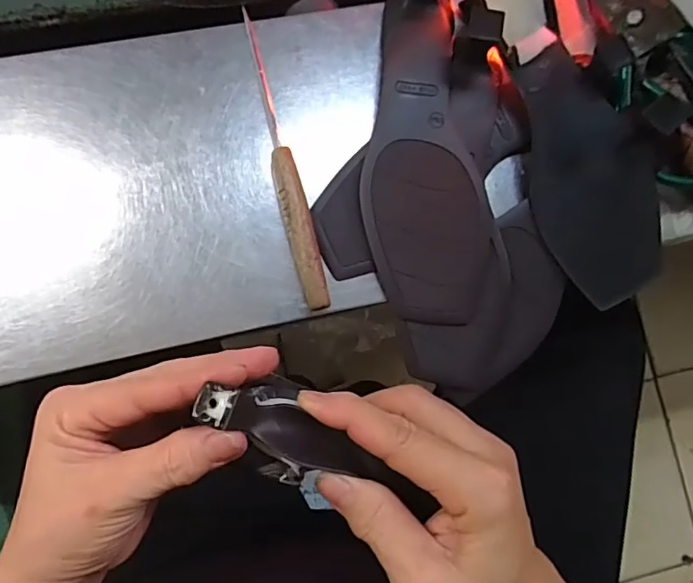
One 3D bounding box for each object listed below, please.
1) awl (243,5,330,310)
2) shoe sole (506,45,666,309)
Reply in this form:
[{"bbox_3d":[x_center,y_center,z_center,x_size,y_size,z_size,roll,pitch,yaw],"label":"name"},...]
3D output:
[{"bbox_3d":[-0.041,-0.084,0.332,0.015,0.016,0.194,-14,85,-7],"label":"awl"},{"bbox_3d":[0.159,-0.074,0.338,0.077,0.020,0.158,-11,85,-7],"label":"shoe sole"}]

